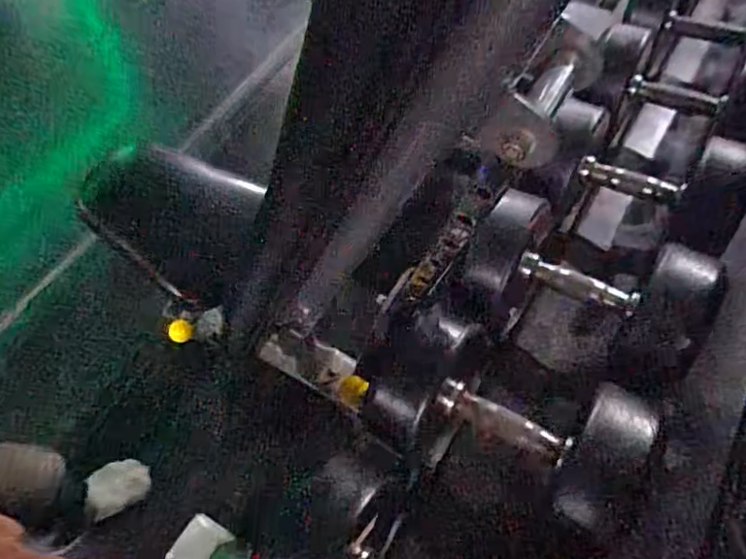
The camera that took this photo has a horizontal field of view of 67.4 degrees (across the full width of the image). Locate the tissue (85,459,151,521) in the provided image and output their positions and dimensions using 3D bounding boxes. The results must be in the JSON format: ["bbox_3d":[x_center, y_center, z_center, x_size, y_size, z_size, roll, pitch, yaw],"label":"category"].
[{"bbox_3d":[-0.536,0.433,1.176,0.122,0.023,0.095,-27,66,-16],"label":"tissue"}]

